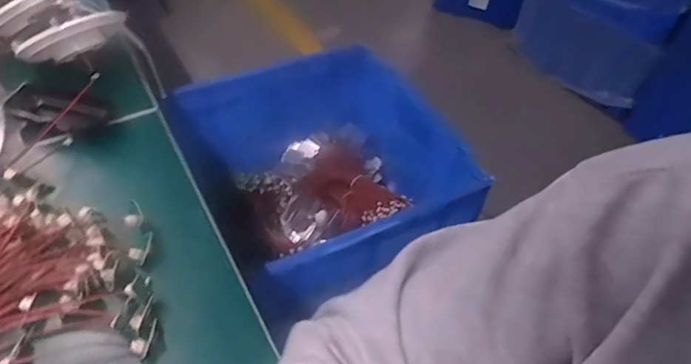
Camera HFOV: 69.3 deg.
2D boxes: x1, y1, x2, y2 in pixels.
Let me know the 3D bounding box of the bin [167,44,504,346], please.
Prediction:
[{"bbox_3d":[-0.031,0.011,0.907,0.417,0.256,0.480,-25,55,-22],"label":"bin"}]

